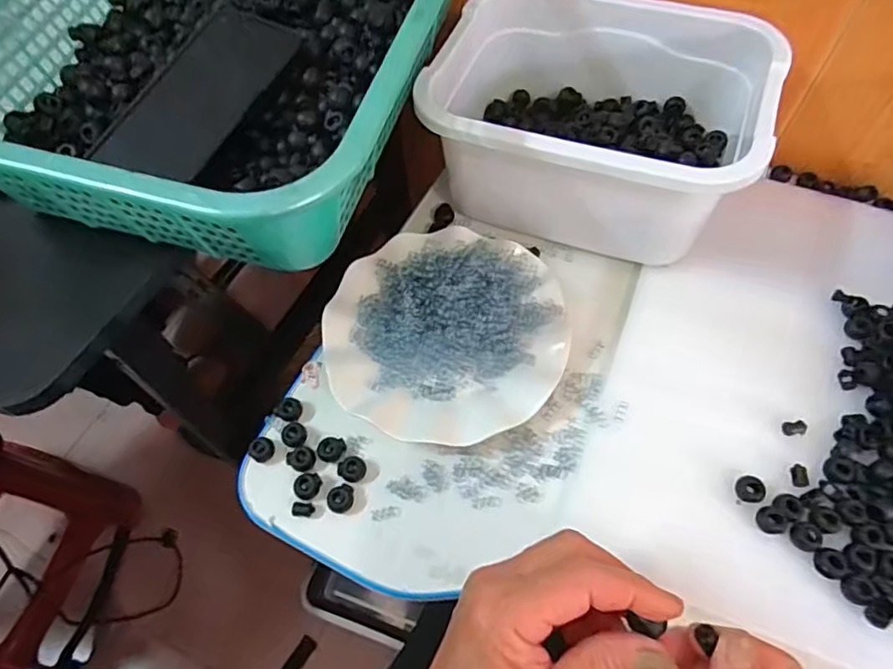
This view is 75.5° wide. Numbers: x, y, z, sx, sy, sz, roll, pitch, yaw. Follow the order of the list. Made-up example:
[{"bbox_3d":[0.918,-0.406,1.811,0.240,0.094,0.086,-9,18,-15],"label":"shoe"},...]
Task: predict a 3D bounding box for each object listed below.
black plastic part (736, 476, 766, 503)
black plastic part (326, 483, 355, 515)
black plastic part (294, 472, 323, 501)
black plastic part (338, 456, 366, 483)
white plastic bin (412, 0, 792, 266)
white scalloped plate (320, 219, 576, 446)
[{"bbox_3d":[0.200,0.102,0.379,0.017,0.006,0.016,-1,61,1],"label":"black plastic part"},{"bbox_3d":[-0.071,0.112,0.393,0.016,0.011,0.020,40,69,21],"label":"black plastic part"},{"bbox_3d":[-0.096,0.104,0.399,0.016,0.012,0.019,28,65,16],"label":"black plastic part"},{"bbox_3d":[-0.066,0.094,0.403,0.018,0.009,0.017,30,66,17],"label":"black plastic part"},{"bbox_3d":[0.117,-0.173,0.474,0.239,0.113,0.191,18,63,12],"label":"white plastic bin"},{"bbox_3d":[-0.001,-0.006,0.446,0.175,0.030,0.174,-1,61,1],"label":"white scalloped plate"}]

